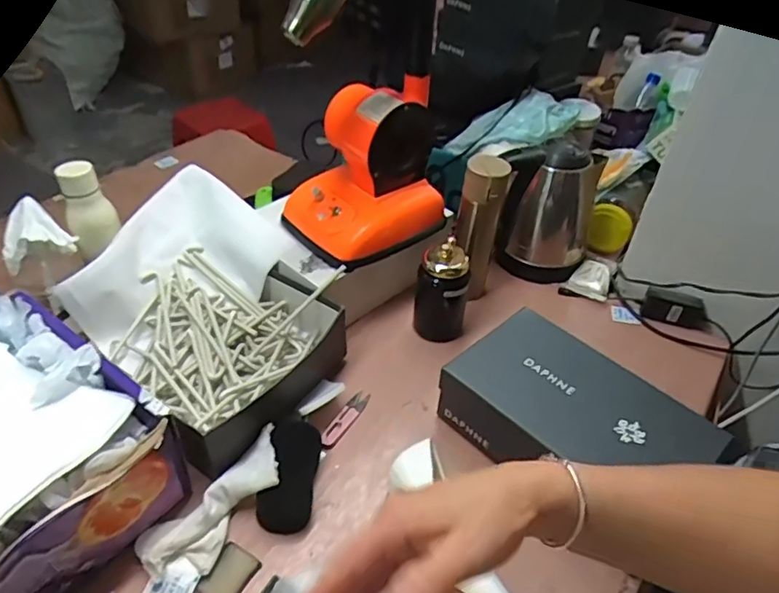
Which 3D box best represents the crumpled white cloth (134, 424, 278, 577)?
[{"bbox_3d":[-0.190,0.232,0.650,0.079,0.031,0.184,32,61,28],"label":"crumpled white cloth"}]

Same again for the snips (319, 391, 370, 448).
[{"bbox_3d":[-0.061,0.167,0.776,0.023,0.015,0.105,21,44,18],"label":"snips"}]

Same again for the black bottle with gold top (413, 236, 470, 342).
[{"bbox_3d":[0.081,-0.007,0.882,0.079,0.176,0.084,8,41,4],"label":"black bottle with gold top"}]

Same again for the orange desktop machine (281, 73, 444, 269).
[{"bbox_3d":[-0.036,-0.188,0.851,0.202,0.199,0.167,-29,51,-32],"label":"orange desktop machine"}]

